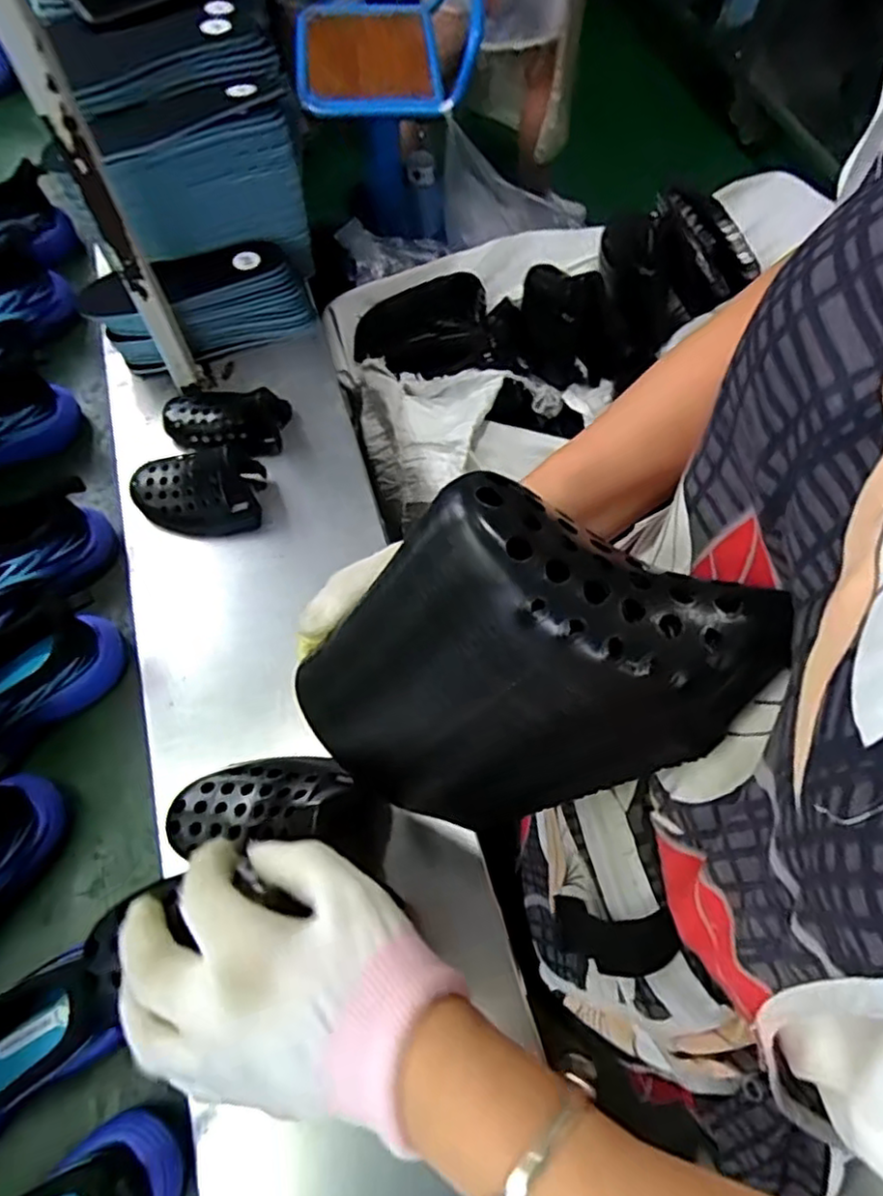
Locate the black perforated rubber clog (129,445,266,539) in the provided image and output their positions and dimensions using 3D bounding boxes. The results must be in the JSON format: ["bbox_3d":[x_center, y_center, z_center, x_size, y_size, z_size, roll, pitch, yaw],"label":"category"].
[{"bbox_3d":[-0.231,-0.102,0.614,0.119,0.057,0.081,-9,65,-6],"label":"black perforated rubber clog"}]

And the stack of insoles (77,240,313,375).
[{"bbox_3d":[-0.254,-0.305,0.701,0.210,0.093,0.073,-22,67,-12],"label":"stack of insoles"}]

